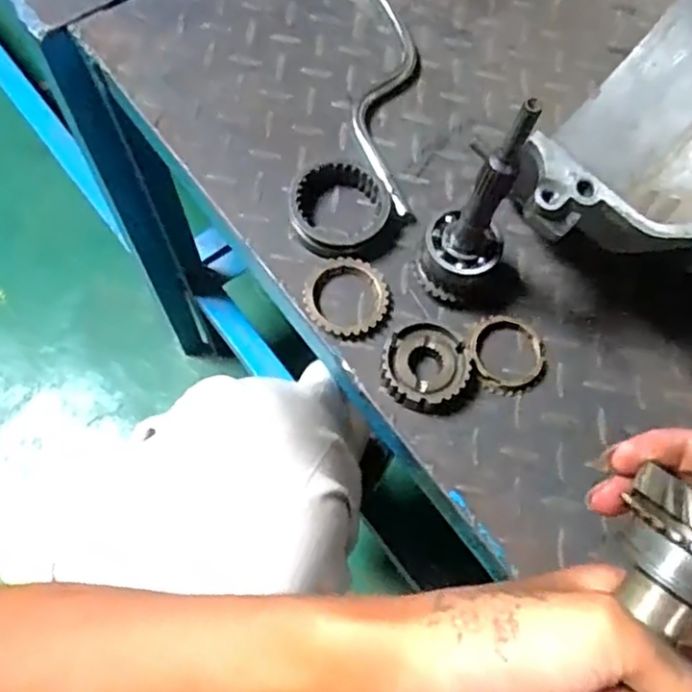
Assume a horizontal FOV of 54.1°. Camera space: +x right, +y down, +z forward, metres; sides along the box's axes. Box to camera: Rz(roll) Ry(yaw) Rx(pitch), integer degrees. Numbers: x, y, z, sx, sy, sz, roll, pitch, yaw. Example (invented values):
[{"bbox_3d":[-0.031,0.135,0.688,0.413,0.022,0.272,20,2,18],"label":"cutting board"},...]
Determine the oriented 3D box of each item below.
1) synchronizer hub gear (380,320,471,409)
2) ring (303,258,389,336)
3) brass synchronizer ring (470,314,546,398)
[{"bbox_3d":[0.051,0.013,0.445,0.056,0.021,0.054,1,69,-3],"label":"synchronizer hub gear"},{"bbox_3d":[0.000,-0.034,0.461,0.057,0.014,0.053,1,69,-3],"label":"ring"},{"bbox_3d":[0.108,0.006,0.457,0.052,0.015,0.055,1,69,-3],"label":"brass synchronizer ring"}]

